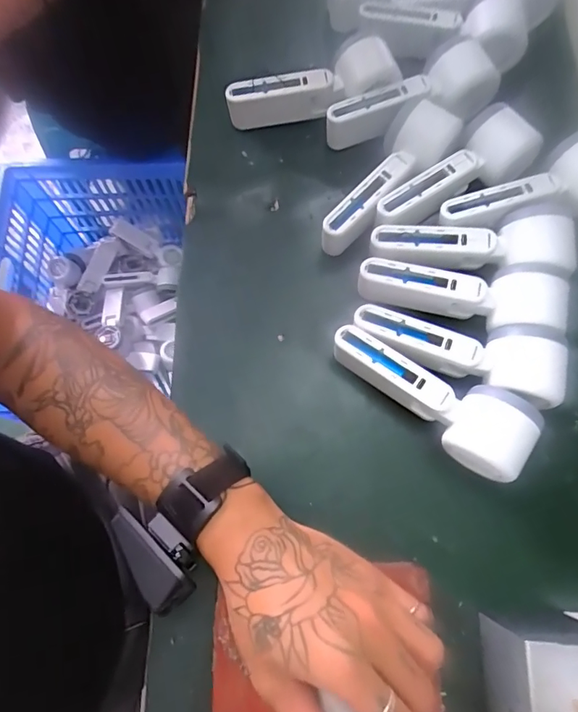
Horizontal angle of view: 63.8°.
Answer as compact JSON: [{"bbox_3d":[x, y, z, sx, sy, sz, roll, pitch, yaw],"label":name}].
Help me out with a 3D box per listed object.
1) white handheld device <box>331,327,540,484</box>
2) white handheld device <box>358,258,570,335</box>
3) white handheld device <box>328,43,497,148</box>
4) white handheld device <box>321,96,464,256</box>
[{"bbox_3d":[0.108,0.032,0.366,0.168,0.051,0.062,31,75,9],"label":"white handheld device"},{"bbox_3d":[0.140,-0.052,0.383,0.160,0.048,0.050,12,73,3],"label":"white handheld device"},{"bbox_3d":[0.119,-0.252,0.454,0.173,0.042,0.061,-17,73,-5],"label":"white handheld device"},{"bbox_3d":[0.088,-0.159,0.419,0.055,0.050,0.160,37,76,11],"label":"white handheld device"}]

